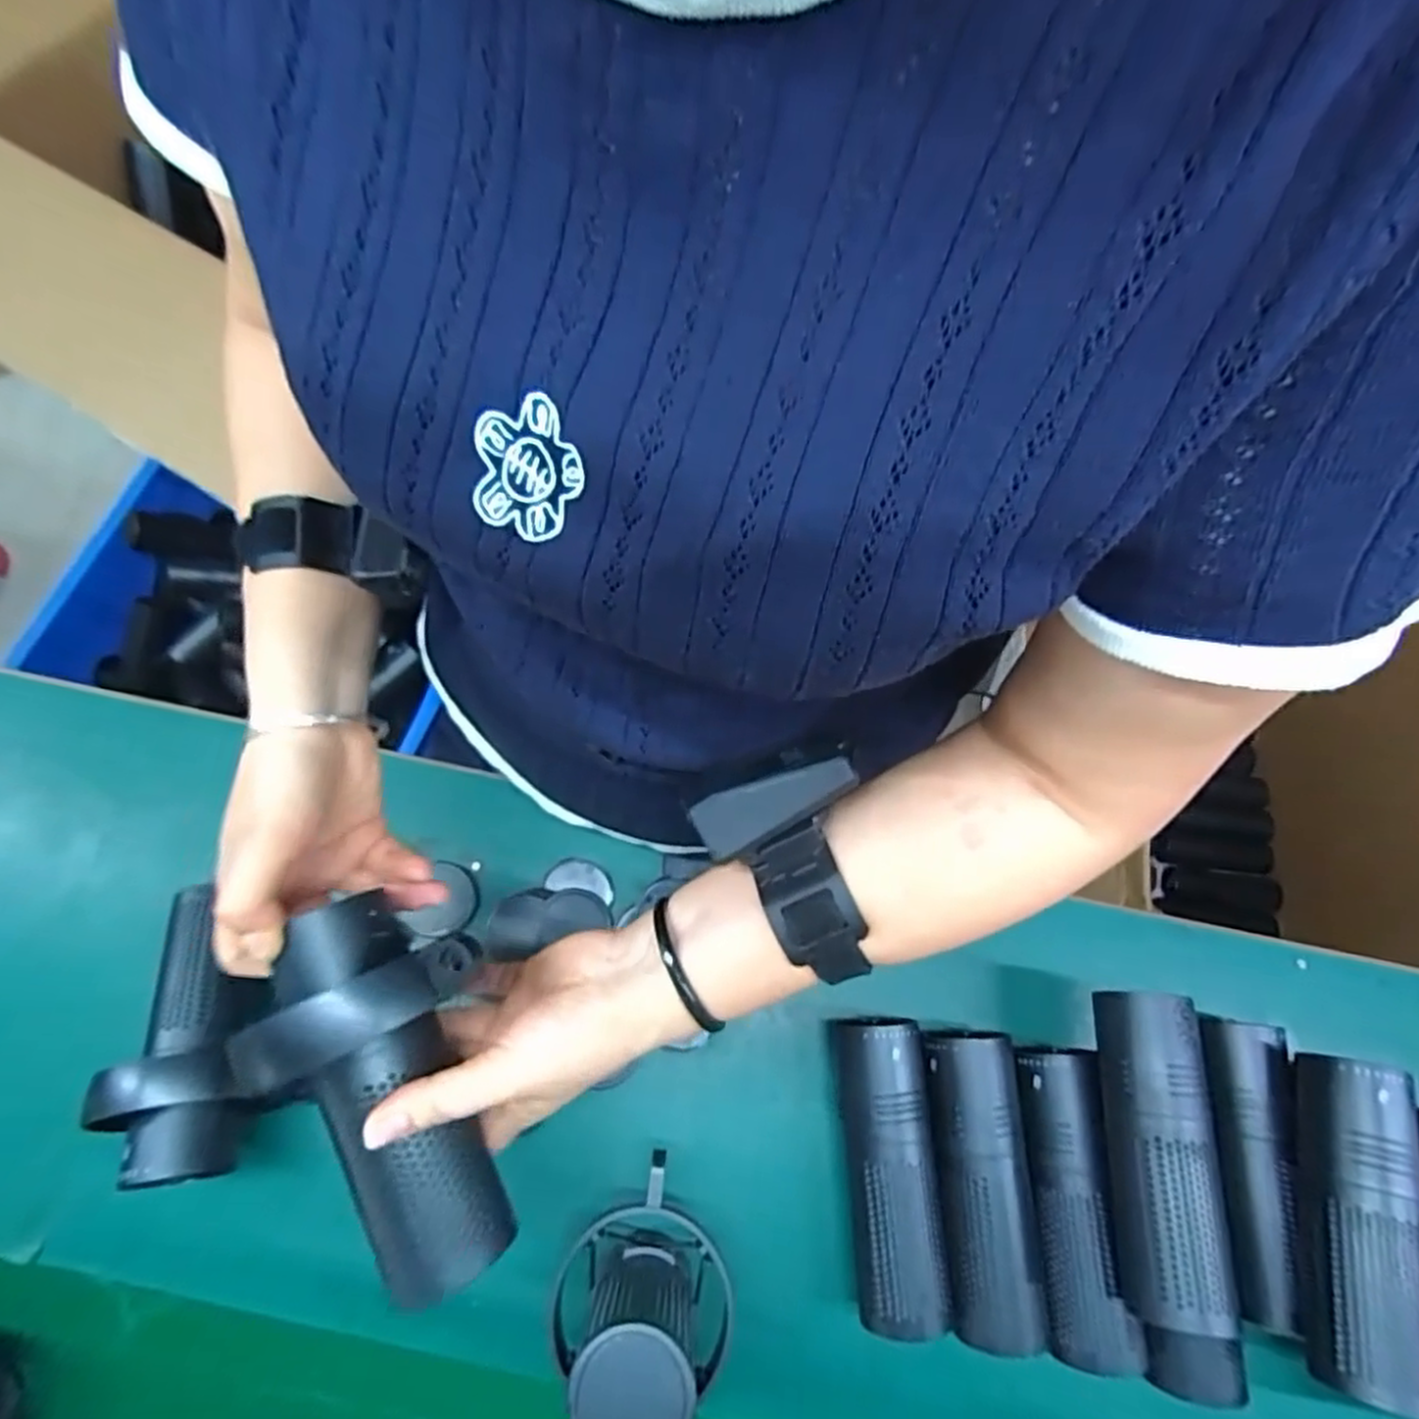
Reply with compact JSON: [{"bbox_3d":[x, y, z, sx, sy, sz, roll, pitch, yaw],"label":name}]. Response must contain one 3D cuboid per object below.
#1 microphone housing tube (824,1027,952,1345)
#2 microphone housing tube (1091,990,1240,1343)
[{"bbox_3d":[0.110,0.281,0.466,0.055,0.062,0.165,-2,71,-3],"label":"microphone housing tube"},{"bbox_3d":[0.255,0.250,0.431,0.047,0.056,0.163,7,71,0],"label":"microphone housing tube"}]

